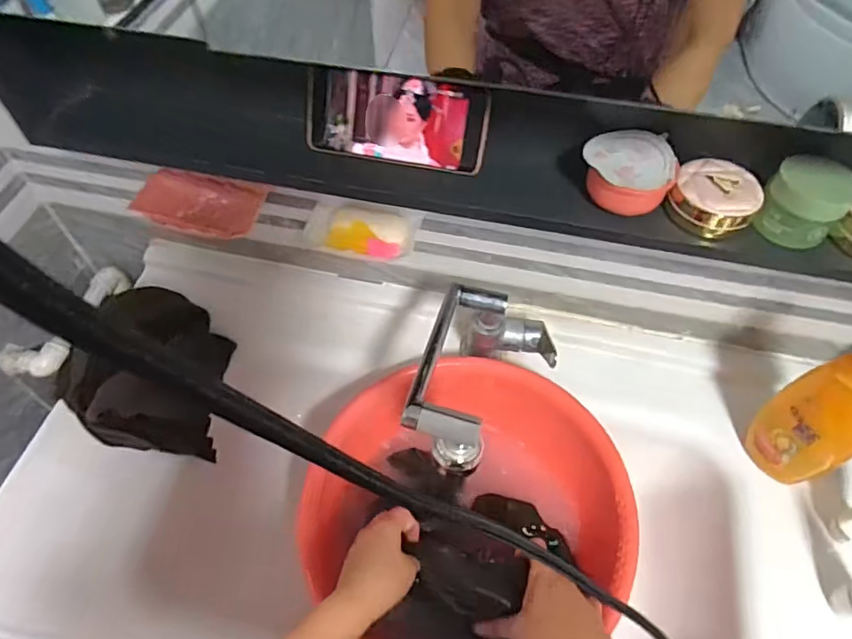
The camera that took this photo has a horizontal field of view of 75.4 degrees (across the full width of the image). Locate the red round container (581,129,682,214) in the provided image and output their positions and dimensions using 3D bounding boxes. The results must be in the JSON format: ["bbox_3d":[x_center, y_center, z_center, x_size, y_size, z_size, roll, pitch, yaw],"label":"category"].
[{"bbox_3d":[0.175,-0.127,0.484,0.077,0.047,0.059,8,55,4],"label":"red round container"}]

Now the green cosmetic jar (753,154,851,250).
[{"bbox_3d":[0.317,-0.098,0.461,0.059,0.052,0.059,1,55,-1],"label":"green cosmetic jar"}]

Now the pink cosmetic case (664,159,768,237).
[{"bbox_3d":[0.253,-0.107,0.485,0.068,0.037,0.063,30,60,18],"label":"pink cosmetic case"}]

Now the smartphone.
[{"bbox_3d":[-0.028,-0.183,0.510,0.168,0.077,0.006,11,26,8],"label":"smartphone"}]

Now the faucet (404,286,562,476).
[{"bbox_3d":[0.064,0.070,0.601,0.121,0.185,0.225,15,56,9],"label":"faucet"}]

